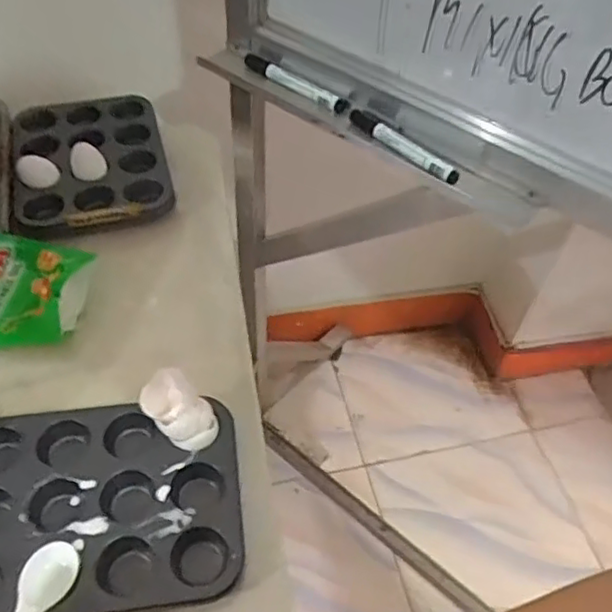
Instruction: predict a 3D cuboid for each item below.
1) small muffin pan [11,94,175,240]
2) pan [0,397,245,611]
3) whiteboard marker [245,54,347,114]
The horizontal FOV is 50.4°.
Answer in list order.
[{"bbox_3d":[-0.285,-0.193,0.853,0.193,0.028,0.257,-12,51,-14],"label":"small muffin pan"},{"bbox_3d":[-0.185,0.173,0.571,0.247,0.027,0.185,-5,50,-8],"label":"pan"},{"bbox_3d":[-0.012,-0.247,0.715,0.135,0.016,0.021,30,54,21],"label":"whiteboard marker"}]

